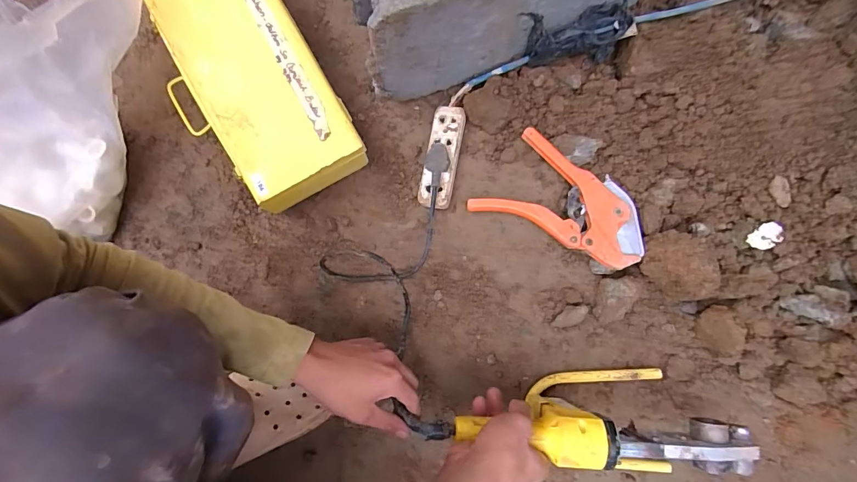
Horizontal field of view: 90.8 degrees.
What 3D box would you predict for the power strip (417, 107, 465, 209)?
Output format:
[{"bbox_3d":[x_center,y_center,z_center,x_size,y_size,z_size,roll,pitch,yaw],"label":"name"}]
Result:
[{"bbox_3d":[0.019,-0.117,0.590,0.048,0.033,0.145,10,74,4],"label":"power strip"}]

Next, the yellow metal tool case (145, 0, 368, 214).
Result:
[{"bbox_3d":[-0.254,-0.228,0.573,0.187,0.077,0.365,-31,90,-8],"label":"yellow metal tool case"}]

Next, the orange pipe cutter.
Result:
[{"bbox_3d":[0.181,-0.057,0.556,0.227,0.035,0.124,23,75,8],"label":"orange pipe cutter"}]

